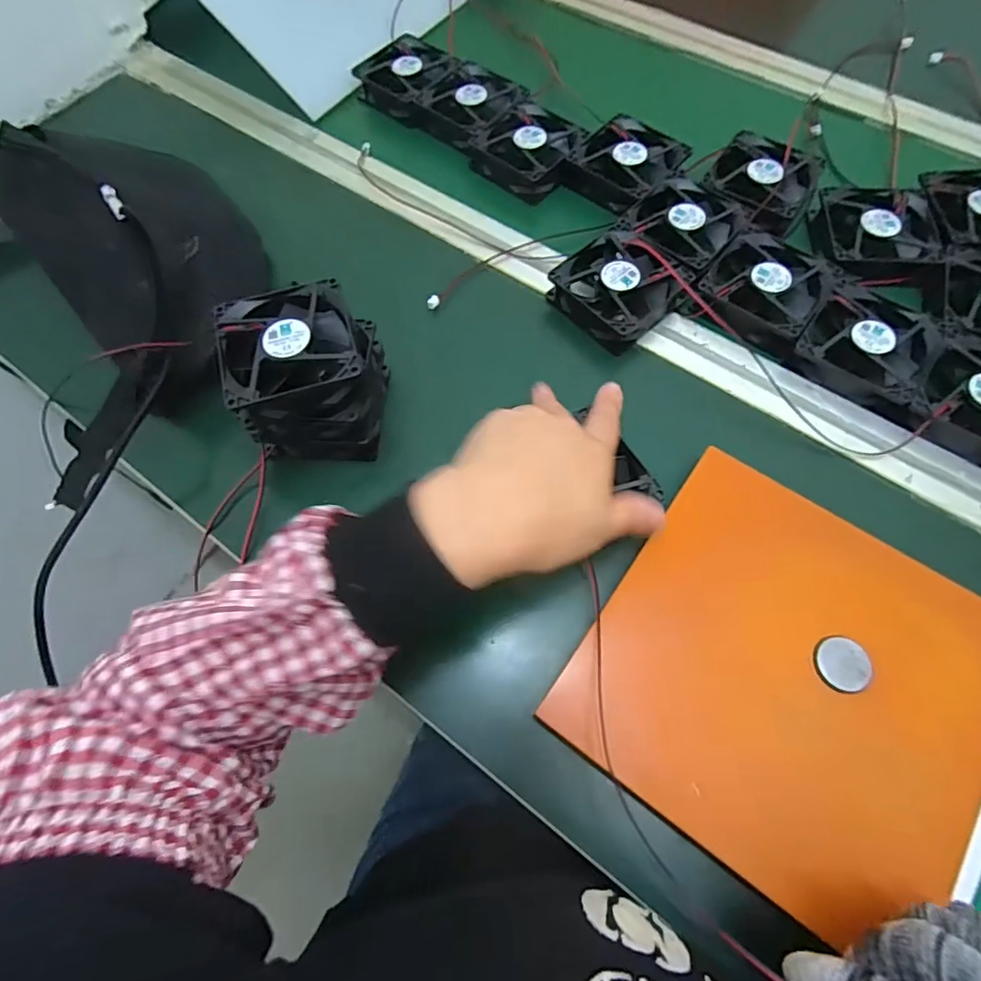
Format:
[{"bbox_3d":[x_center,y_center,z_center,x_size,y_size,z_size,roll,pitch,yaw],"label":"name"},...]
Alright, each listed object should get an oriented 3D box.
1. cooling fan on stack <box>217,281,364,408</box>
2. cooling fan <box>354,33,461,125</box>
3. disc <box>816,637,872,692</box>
[{"bbox_3d":[-0.125,-0.091,0.328,0.081,0.024,0.084,-17,70,-7],"label":"cooling fan on stack"},{"bbox_3d":[-0.077,-0.407,0.518,0.088,0.027,0.075,36,73,13],"label":"cooling fan"},{"bbox_3d":[0.193,0.094,0.285,0.027,0.005,0.027,0,69,0],"label":"disc"}]

